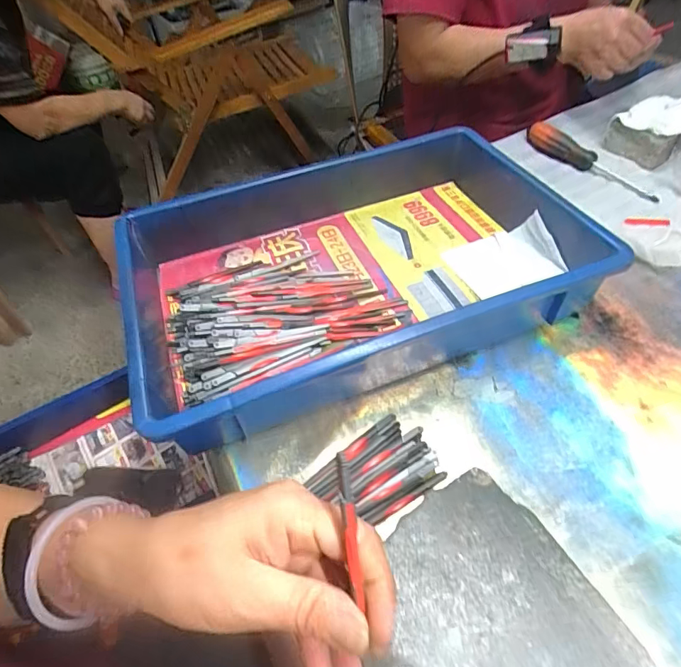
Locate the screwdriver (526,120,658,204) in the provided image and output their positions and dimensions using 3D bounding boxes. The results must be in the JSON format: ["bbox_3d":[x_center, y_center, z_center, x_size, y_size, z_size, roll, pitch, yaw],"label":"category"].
[{"bbox_3d":[0.330,-0.232,0.585,0.032,0.033,0.189,-38,56,-24],"label":"screwdriver"}]

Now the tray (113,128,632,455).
[{"bbox_3d":[0.022,-0.077,0.451,0.448,0.068,0.279,-19,50,-10],"label":"tray"}]

